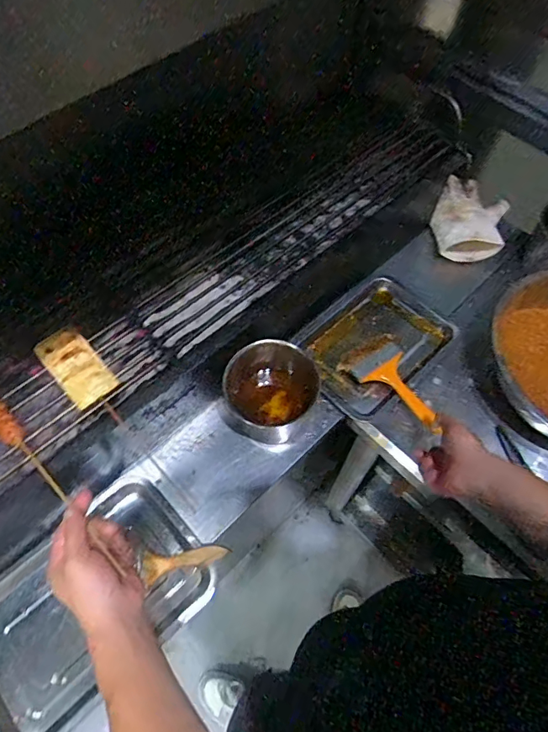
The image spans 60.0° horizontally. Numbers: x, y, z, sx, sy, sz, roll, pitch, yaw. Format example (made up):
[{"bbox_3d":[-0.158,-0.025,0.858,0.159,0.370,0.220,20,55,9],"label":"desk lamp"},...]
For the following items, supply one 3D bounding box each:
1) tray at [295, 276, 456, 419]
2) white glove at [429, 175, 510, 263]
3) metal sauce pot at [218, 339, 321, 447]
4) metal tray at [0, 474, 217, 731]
[{"bbox_3d":[0.166,-0.041,0.809,0.254,0.033,0.172,-39,69,-20],"label":"tray"},{"bbox_3d":[0.372,-0.285,0.915,0.137,0.057,0.172,17,63,8],"label":"white glove"},{"bbox_3d":[-0.005,0.042,0.720,0.147,0.088,0.132,7,62,2],"label":"metal sauce pot"},{"bbox_3d":[-0.240,0.307,0.621,0.300,0.039,0.200,-38,69,-19],"label":"metal tray"}]

